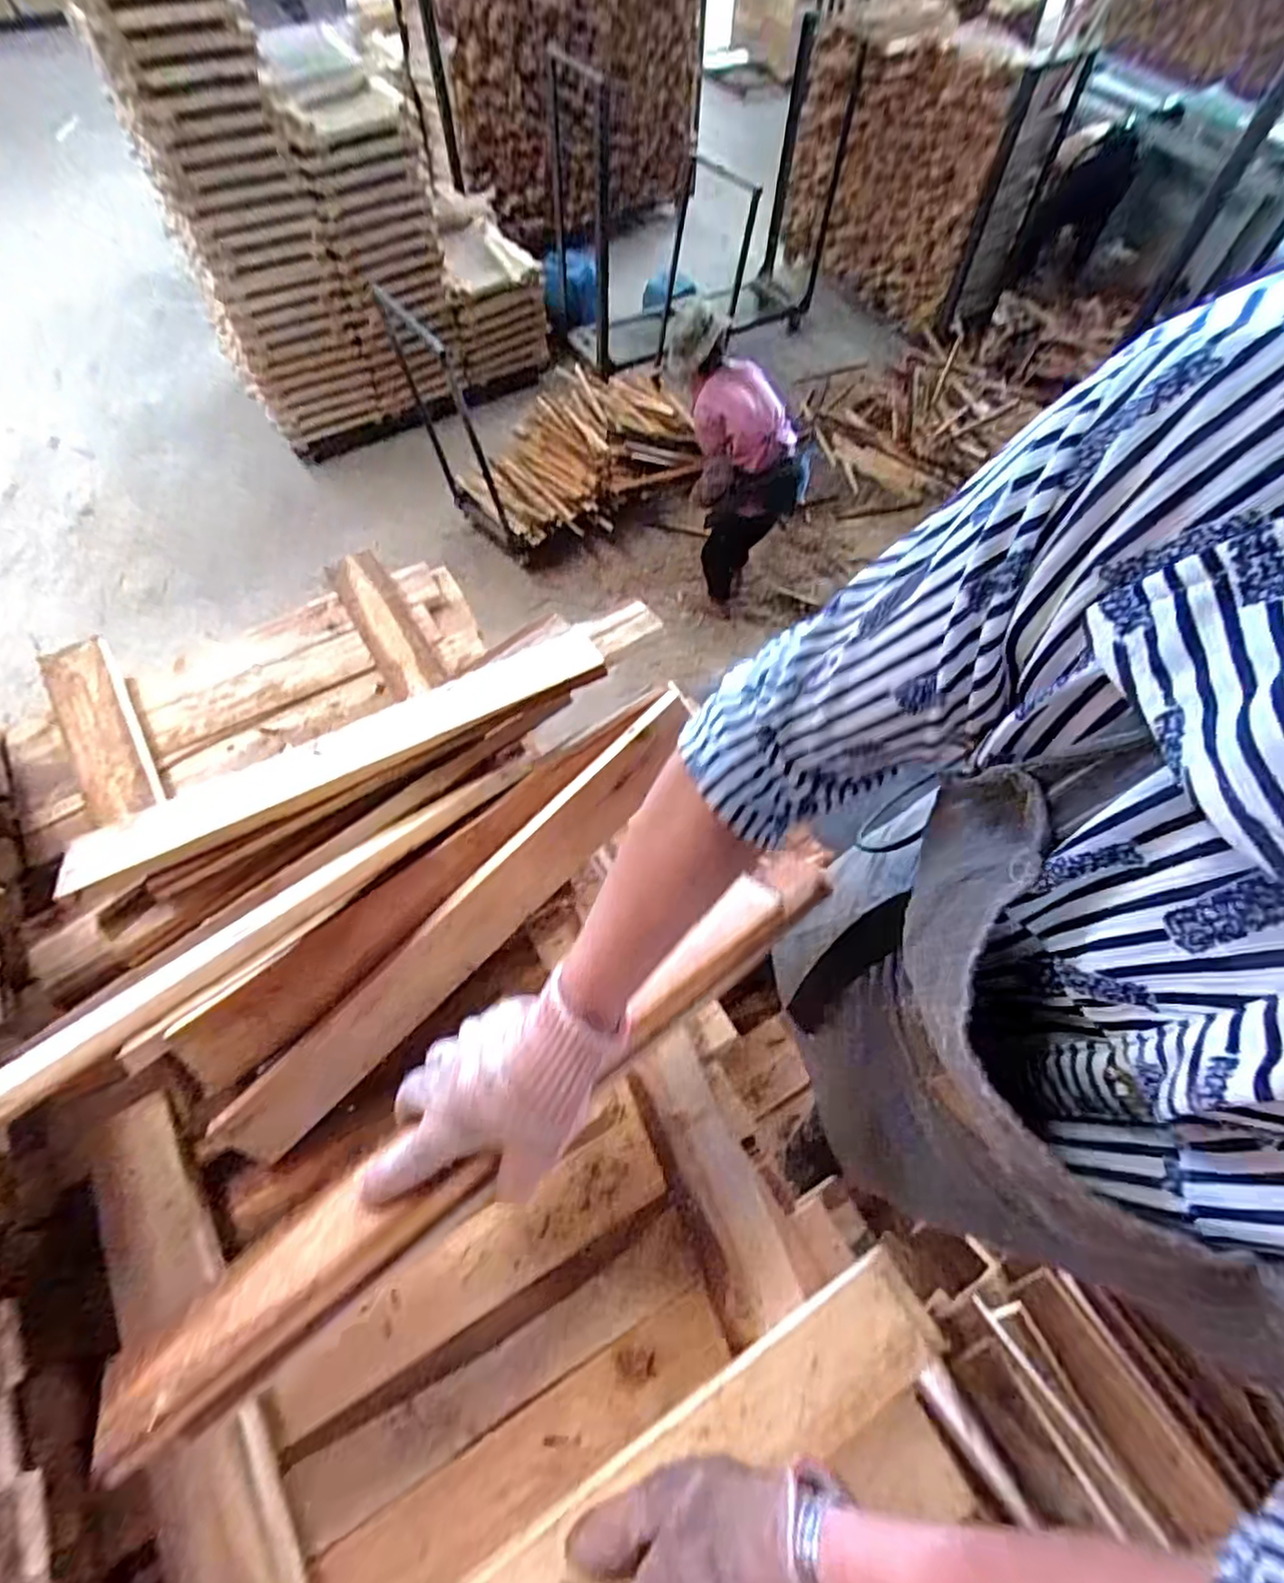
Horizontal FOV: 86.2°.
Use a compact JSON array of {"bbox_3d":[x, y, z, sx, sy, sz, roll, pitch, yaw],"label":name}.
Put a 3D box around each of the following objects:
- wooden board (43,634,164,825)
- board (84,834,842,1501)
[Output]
[{"bbox_3d":[-0.549,-0.066,0.698,0.061,0.025,0.246,-30,66,-17],"label":"wooden board"},{"bbox_3d":[-0.079,0.195,0.441,0.538,0.034,0.057,-36,68,-15],"label":"board"}]

